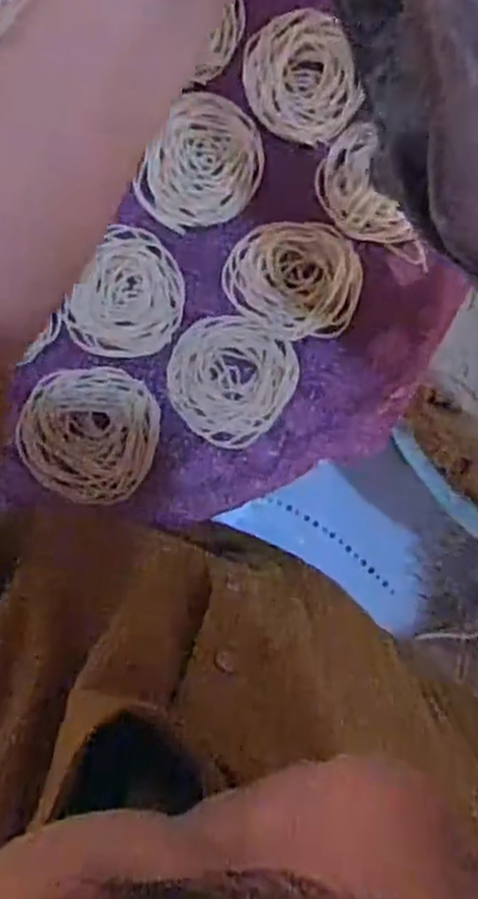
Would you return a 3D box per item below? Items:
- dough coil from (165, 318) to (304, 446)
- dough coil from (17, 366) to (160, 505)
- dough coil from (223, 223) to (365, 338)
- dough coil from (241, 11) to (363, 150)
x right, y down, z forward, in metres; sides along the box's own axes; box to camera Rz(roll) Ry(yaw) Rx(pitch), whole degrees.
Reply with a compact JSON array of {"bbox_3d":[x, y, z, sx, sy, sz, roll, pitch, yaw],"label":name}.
[{"bbox_3d":[-0.005,-0.042,0.434,0.070,0.005,0.071,0,90,-8],"label":"dough coil"},{"bbox_3d":[-0.084,-0.009,0.419,0.074,0.008,0.074,0,90,-8],"label":"dough coil"},{"bbox_3d":[0.032,-0.099,0.436,0.077,0.009,0.065,7,89,-8],"label":"dough coil"},{"bbox_3d":[0.037,-0.217,0.440,0.063,0.008,0.074,-15,92,-8],"label":"dough coil"}]

